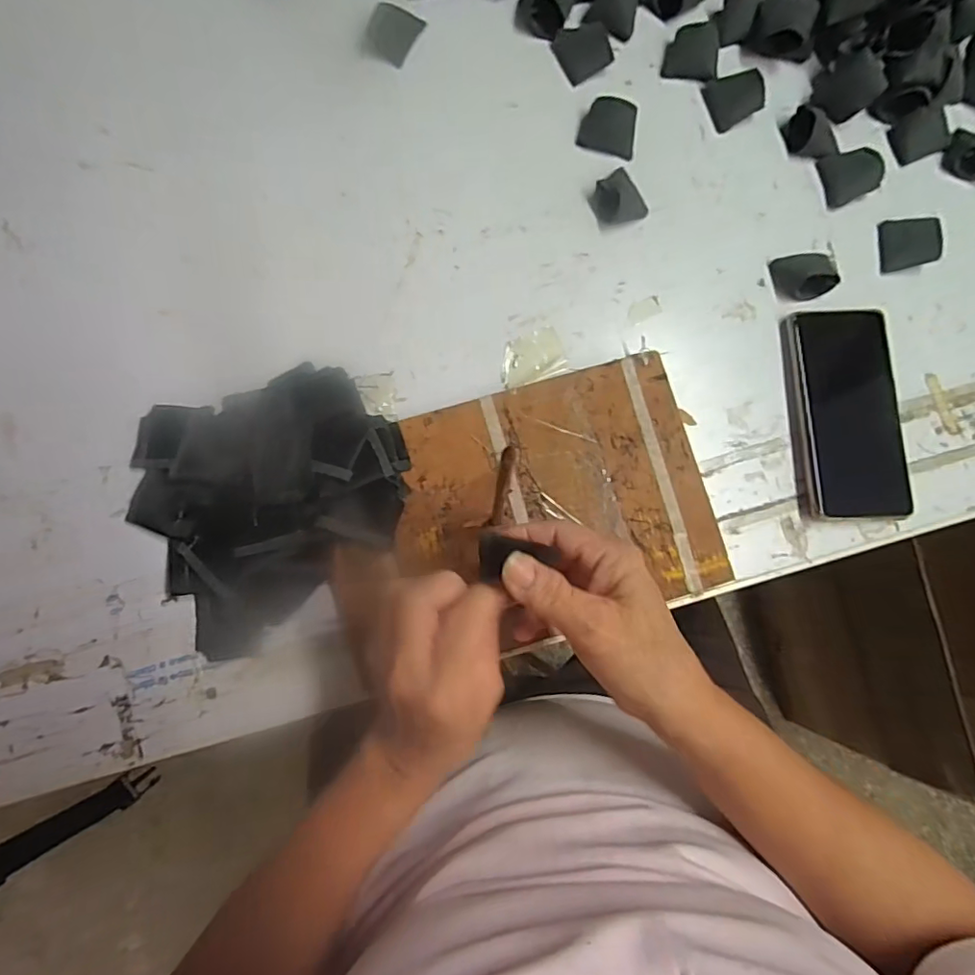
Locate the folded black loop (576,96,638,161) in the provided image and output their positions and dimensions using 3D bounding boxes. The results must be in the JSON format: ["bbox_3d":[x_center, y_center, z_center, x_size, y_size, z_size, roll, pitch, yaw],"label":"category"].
[{"bbox_3d":[0.097,-0.286,0.430,0.043,0.015,0.035,12,83,0],"label":"folded black loop"}]

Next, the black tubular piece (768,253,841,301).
[{"bbox_3d":[0.251,-0.167,0.421,0.051,0.020,0.038,-11,84,-3],"label":"black tubular piece"}]

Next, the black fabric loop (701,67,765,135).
[{"bbox_3d":[0.198,-0.317,0.436,0.033,0.025,0.039,-25,85,-5],"label":"black fabric loop"}]

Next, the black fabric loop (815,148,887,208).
[{"bbox_3d":[0.289,-0.250,0.430,0.033,0.025,0.039,-12,84,-3],"label":"black fabric loop"}]

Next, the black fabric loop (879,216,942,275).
[{"bbox_3d":[0.333,-0.193,0.425,0.034,0.021,0.039,0,83,-2],"label":"black fabric loop"}]

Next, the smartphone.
[{"bbox_3d":[0.272,-0.058,0.409,0.076,0.015,0.162,-1,83,-2],"label":"smartphone"}]

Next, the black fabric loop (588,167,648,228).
[{"bbox_3d":[0.102,-0.229,0.421,0.040,0.024,0.040,-25,85,-5],"label":"black fabric loop"}]

